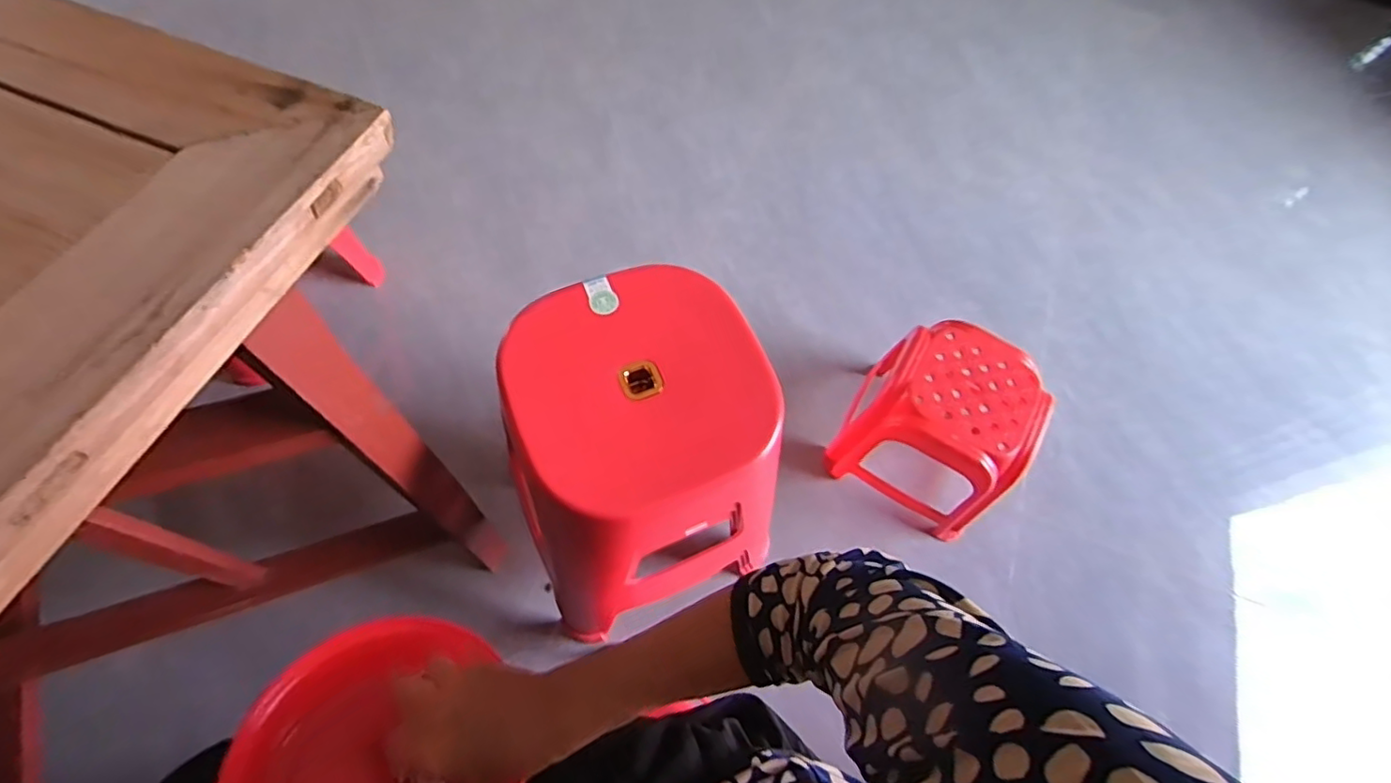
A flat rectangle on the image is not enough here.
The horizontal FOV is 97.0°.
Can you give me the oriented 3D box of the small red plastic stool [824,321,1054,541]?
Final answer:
[{"bbox_3d":[0.439,0.059,1.117,0.283,0.244,0.265,30,64,9],"label":"small red plastic stool"}]

